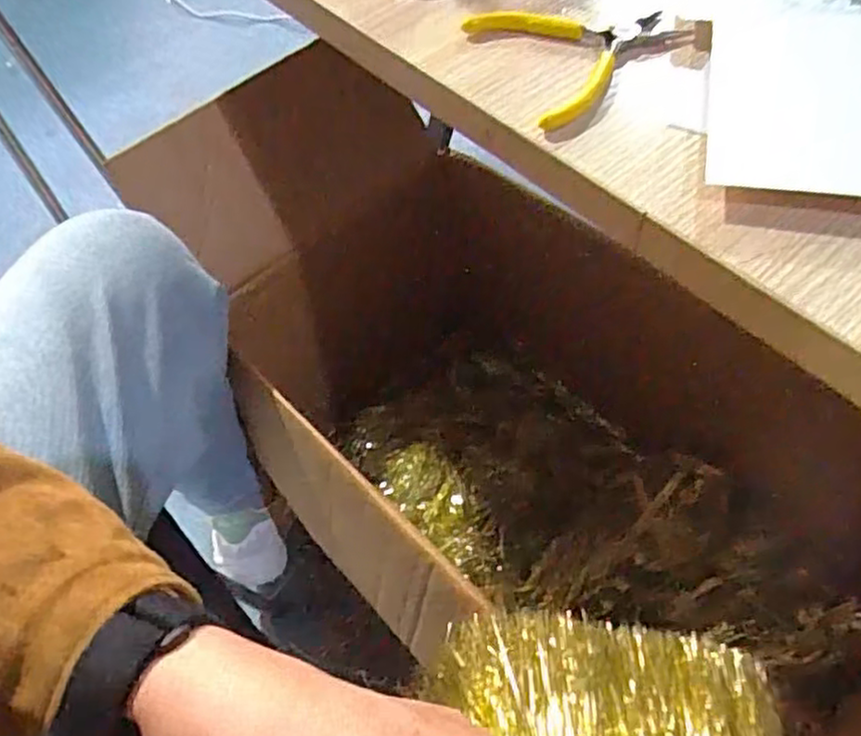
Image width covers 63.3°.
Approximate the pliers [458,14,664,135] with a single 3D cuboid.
[{"bbox_3d":[0.079,-0.168,0.364,0.095,0.010,0.096,-21,57,-9],"label":"pliers"}]

